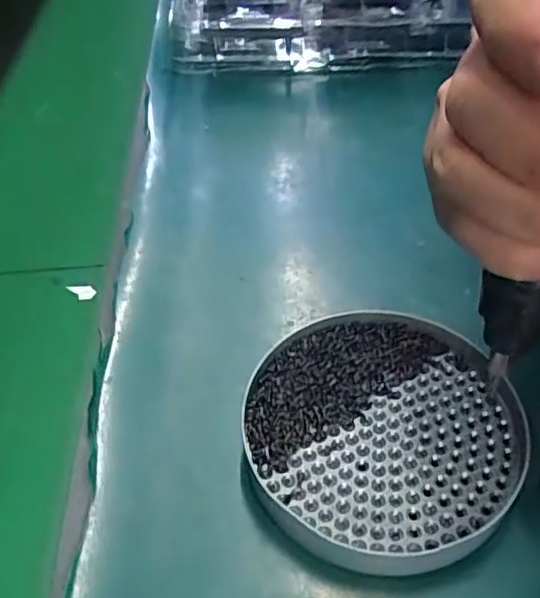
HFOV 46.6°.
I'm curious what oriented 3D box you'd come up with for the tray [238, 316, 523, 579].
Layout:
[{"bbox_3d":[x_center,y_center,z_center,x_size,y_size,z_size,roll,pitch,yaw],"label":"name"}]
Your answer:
[{"bbox_3d":[0.048,0.054,0.266,0.109,0.019,0.111,-2,46,2],"label":"tray"}]

